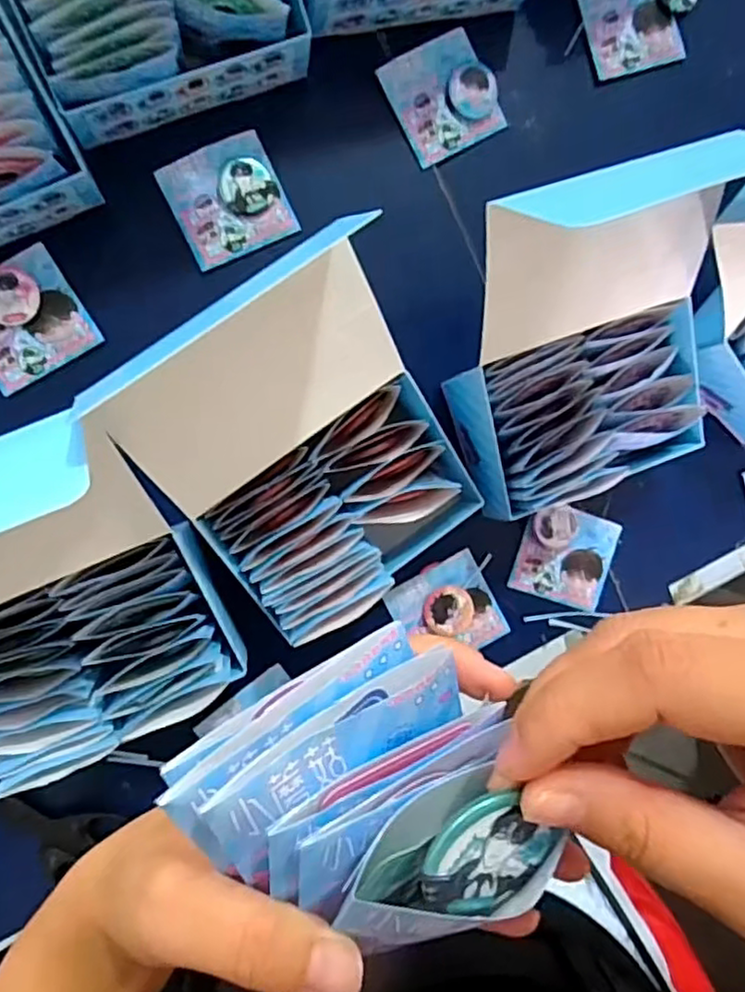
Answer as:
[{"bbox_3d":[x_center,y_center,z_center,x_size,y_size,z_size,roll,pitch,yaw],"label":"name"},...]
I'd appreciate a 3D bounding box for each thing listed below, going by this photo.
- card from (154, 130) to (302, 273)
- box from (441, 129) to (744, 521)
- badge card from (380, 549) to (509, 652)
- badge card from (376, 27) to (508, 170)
[{"bbox_3d":[-0.090,-0.187,0.415,0.069,0.014,0.068,-26,99,-7],"label":"card"},{"bbox_3d":[0.134,-0.082,0.386,0.161,0.145,0.170,-17,98,-8],"label":"box"},{"bbox_3d":[0.053,0.081,0.455,0.067,0.009,0.065,-29,92,-10],"label":"badge card"},{"bbox_3d":[0.047,-0.264,0.435,0.069,0.013,0.069,-31,99,-6],"label":"badge card"}]

